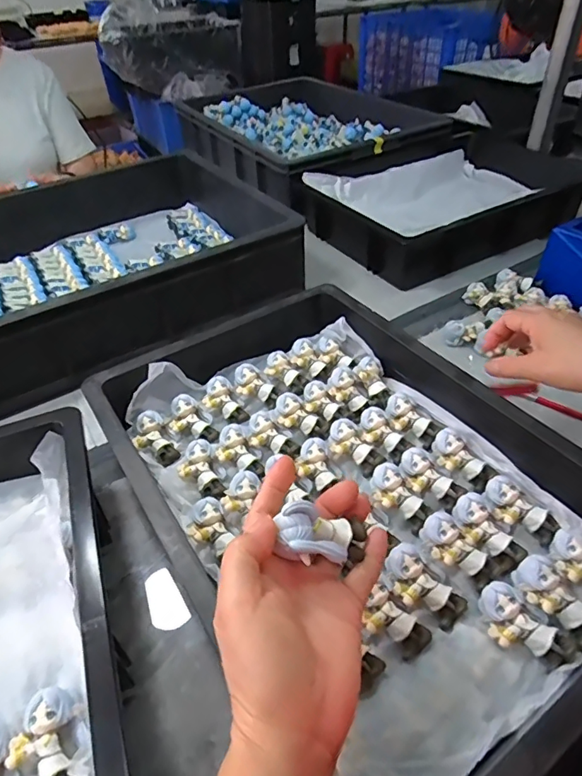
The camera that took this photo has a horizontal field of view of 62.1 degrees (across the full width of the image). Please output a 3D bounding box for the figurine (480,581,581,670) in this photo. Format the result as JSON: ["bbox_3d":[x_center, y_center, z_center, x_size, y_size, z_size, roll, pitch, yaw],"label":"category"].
[{"bbox_3d":[0.164,0.168,0.338,0.065,0.023,0.037,27,50,28],"label":"figurine"}]

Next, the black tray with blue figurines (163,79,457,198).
[{"bbox_3d":[0.035,-0.598,1.111,0.407,0.113,0.572,-23,46,-21],"label":"black tray with blue figurines"}]

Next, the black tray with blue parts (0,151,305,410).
[{"bbox_3d":[-0.334,-0.190,0.719,0.579,0.096,0.436,-28,48,-26],"label":"black tray with blue parts"}]

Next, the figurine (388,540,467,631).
[{"bbox_3d":[0.101,0.148,0.366,0.064,0.020,0.041,43,57,14],"label":"figurine"}]

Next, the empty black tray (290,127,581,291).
[{"bbox_3d":[0.244,-0.327,0.857,0.391,0.119,0.312,-17,44,-16],"label":"empty black tray"}]

